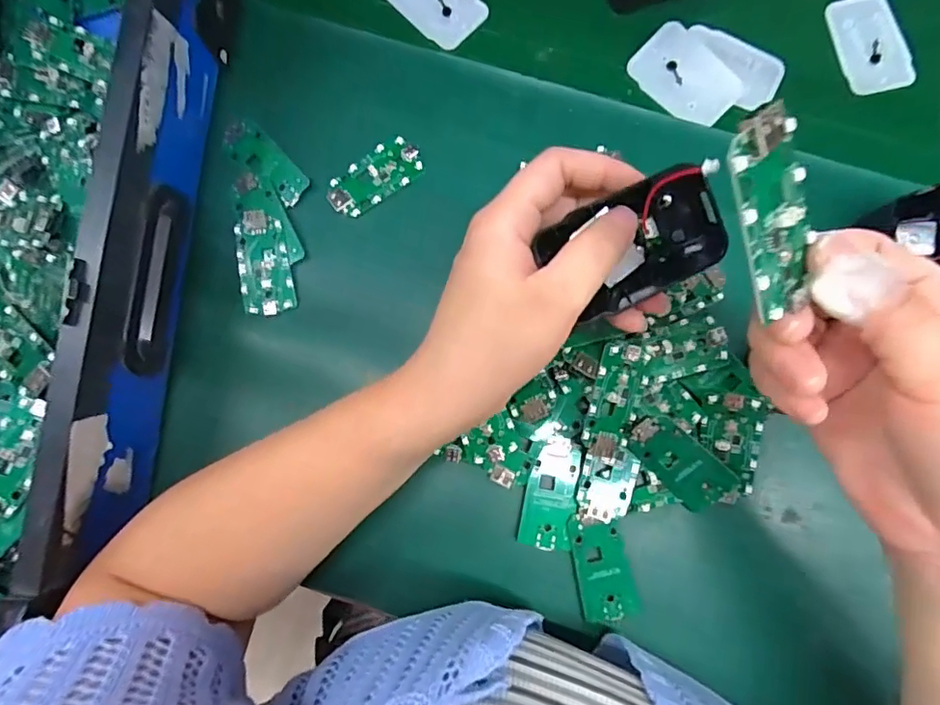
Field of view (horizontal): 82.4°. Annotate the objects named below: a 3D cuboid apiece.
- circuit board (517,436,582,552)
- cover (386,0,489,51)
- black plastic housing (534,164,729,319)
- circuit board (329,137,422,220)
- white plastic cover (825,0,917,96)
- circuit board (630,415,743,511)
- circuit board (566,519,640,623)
[{"bbox_3d":[0.047,0.082,0.313,0.028,0.004,0.062,10,82,3],"label":"circuit board"},{"bbox_3d":[-0.025,-0.243,0.371,0.068,0.009,0.044,41,85,7],"label":"cover"},{"bbox_3d":[0.069,-0.045,0.221,0.077,0.010,0.047,-28,119,-3],"label":"black plastic housing"},{"bbox_3d":[-0.061,-0.112,0.346,0.063,0.004,0.031,-37,87,-3],"label":"circuit board"},{"bbox_3d":[0.265,-0.206,0.357,0.042,0.006,0.067,-13,81,0],"label":"white plastic cover"},{"bbox_3d":[0.121,0.065,0.307,0.067,0.007,0.032,40,105,-2],"label":"circuit board"},{"bbox_3d":[0.077,0.123,0.307,0.031,0.005,0.057,-10,81,0],"label":"circuit board"}]

